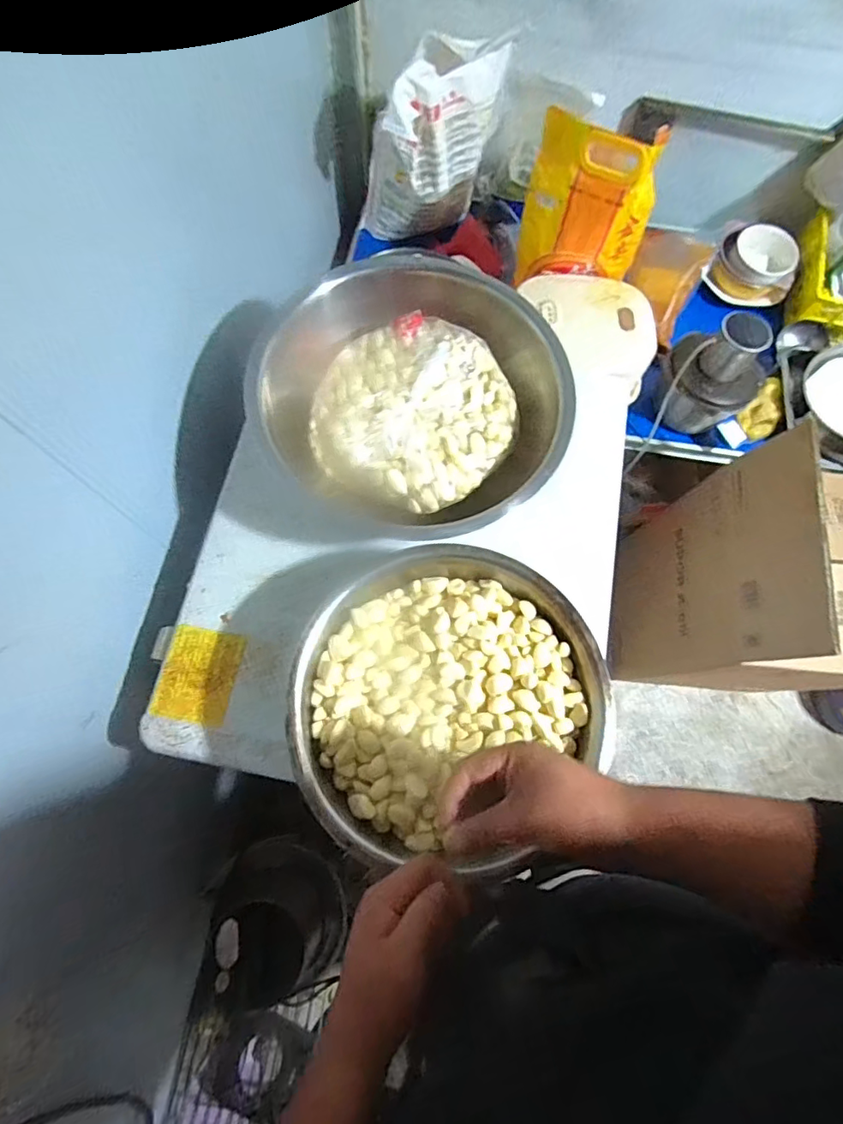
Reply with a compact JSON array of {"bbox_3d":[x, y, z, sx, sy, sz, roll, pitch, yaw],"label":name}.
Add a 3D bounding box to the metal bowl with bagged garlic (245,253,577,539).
[{"bbox_3d":[-0.006,-0.199,0.689,0.356,0.104,0.346,1,72,-2],"label":"metal bowl with bagged garlic"}]

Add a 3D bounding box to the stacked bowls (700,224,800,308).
[{"bbox_3d":[0.720,-0.644,1.185,0.179,0.091,0.163,1,72,-2],"label":"stacked bowls"}]

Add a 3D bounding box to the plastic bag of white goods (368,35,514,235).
[{"bbox_3d":[0.051,-0.808,1.055,0.320,0.366,0.137,-20,74,-8],"label":"plastic bag of white goods"}]

